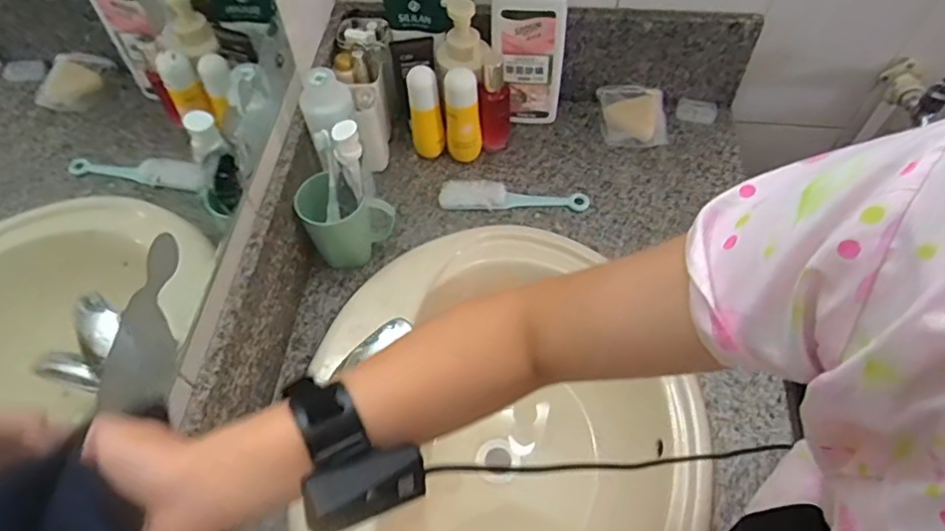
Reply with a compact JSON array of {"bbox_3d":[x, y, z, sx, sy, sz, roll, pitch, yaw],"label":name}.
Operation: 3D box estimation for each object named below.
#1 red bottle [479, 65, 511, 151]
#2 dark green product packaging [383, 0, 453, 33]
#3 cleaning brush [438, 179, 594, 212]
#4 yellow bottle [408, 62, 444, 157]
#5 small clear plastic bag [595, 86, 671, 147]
[{"bbox_3d":[0.033,-0.225,0.849,0.042,0.138,0.047,8,59,4],"label":"red bottle"},{"bbox_3d":[-0.075,-0.346,0.815,0.096,0.056,0.016,14,49,15],"label":"dark green product packaging"},{"bbox_3d":[0.058,-0.098,0.841,0.204,0.017,0.046,4,59,1],"label":"cleaning brush"},{"bbox_3d":[-0.065,-0.213,0.845,0.042,0.145,0.036,-4,59,-4],"label":"yellow bottle"},{"bbox_3d":[0.245,-0.226,0.909,0.094,0.032,0.102,0,59,-1],"label":"small clear plastic bag"}]

